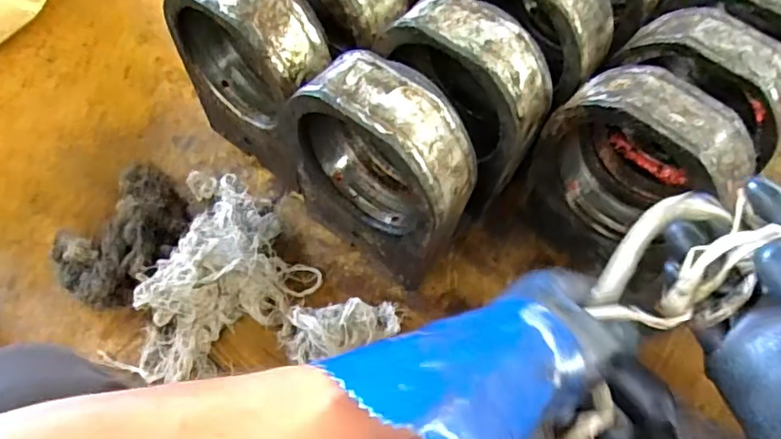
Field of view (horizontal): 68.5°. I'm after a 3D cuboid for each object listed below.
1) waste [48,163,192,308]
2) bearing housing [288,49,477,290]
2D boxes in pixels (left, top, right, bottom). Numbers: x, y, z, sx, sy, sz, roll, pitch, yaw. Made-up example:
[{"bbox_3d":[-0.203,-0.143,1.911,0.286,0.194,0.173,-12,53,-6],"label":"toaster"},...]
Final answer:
[{"bbox_3d":[-0.377,0.017,0.824,0.157,0.056,0.224,21,62,8],"label":"waste"},{"bbox_3d":[-0.009,-0.057,0.738,0.225,0.315,0.109,37,65,16],"label":"bearing housing"}]

